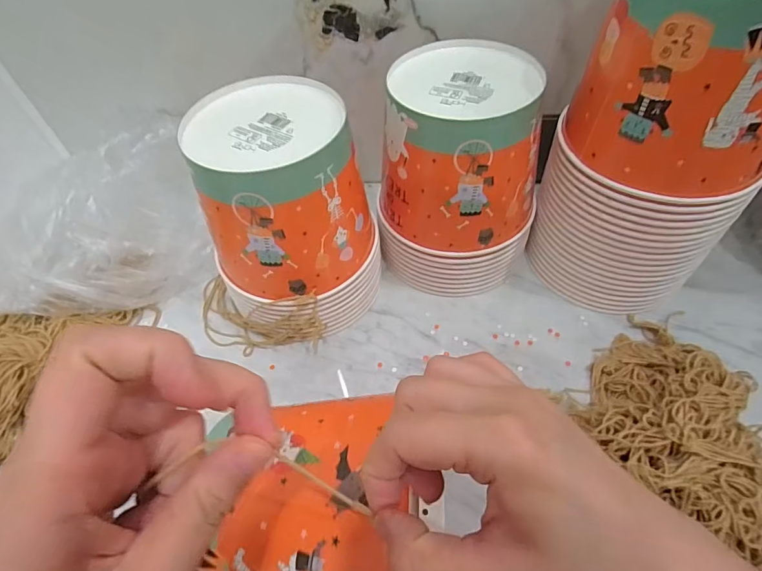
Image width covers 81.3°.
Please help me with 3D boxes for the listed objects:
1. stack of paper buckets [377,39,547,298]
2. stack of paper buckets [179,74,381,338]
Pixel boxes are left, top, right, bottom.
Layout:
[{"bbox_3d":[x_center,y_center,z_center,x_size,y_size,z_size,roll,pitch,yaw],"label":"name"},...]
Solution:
[{"bbox_3d":[0.078,-0.101,0.441,0.146,0.200,0.137,10,55,11],"label":"stack of paper buckets"},{"bbox_3d":[-0.083,-0.058,0.415,0.147,0.202,0.129,-11,54,-4],"label":"stack of paper buckets"}]

